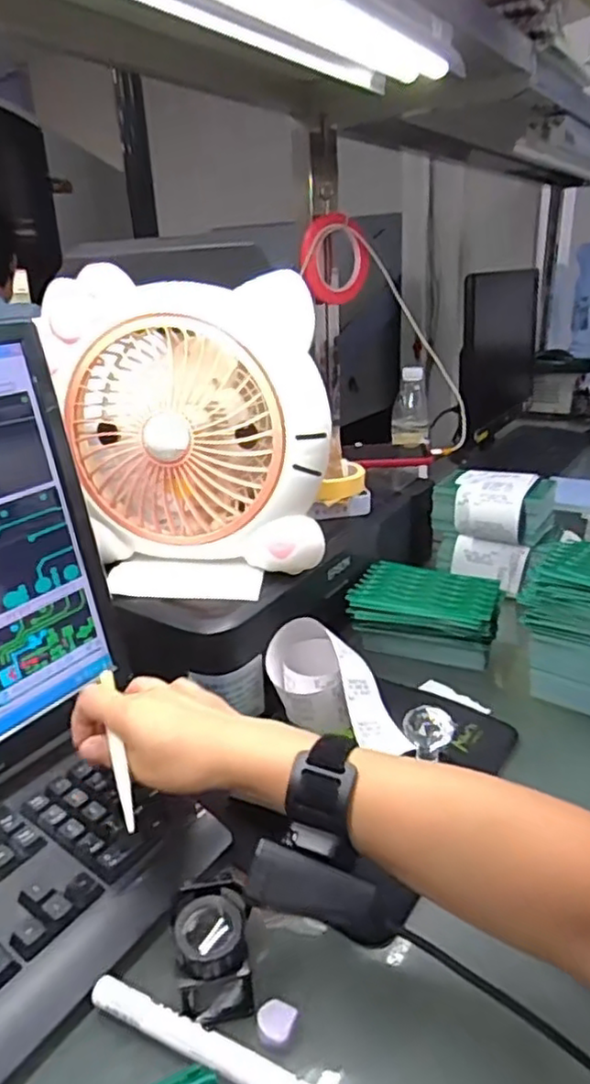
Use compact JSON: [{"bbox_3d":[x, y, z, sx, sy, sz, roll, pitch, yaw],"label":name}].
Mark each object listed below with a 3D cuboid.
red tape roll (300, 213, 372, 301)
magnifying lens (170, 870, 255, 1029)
[{"bbox_3d":[0.055,-0.390,0.912,0.099,0.114,0.028,-29,31,-14],"label":"red tape roll"},{"bbox_3d":[-0.046,0.226,0.373,0.046,0.047,0.056,-7,23,-12],"label":"magnifying lens"}]

